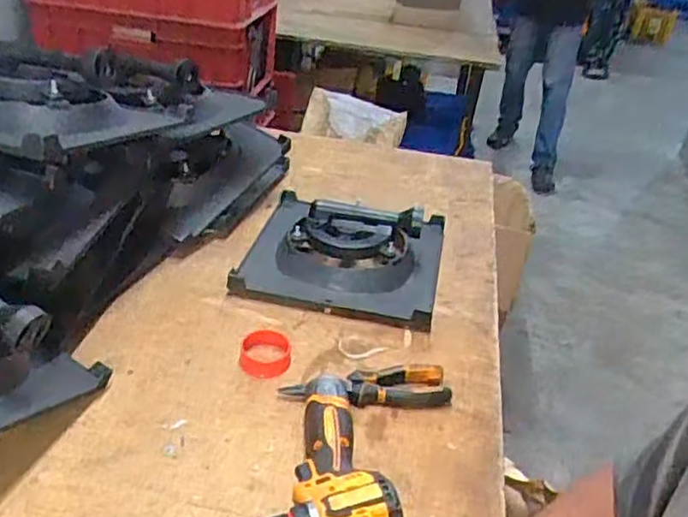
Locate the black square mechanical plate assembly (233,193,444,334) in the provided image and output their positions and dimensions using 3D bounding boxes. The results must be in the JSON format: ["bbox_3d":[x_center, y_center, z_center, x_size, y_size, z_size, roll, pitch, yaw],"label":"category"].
[{"bbox_3d":[0.007,-0.036,1.054,0.298,0.090,0.299,9,32,5],"label":"black square mechanical plate assembly"}]

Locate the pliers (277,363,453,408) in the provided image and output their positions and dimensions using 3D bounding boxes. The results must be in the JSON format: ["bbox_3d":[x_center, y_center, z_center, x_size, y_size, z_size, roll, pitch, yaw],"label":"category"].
[{"bbox_3d":[0.026,0.155,0.823,0.203,0.023,0.070,2,32,-6],"label":"pliers"}]

